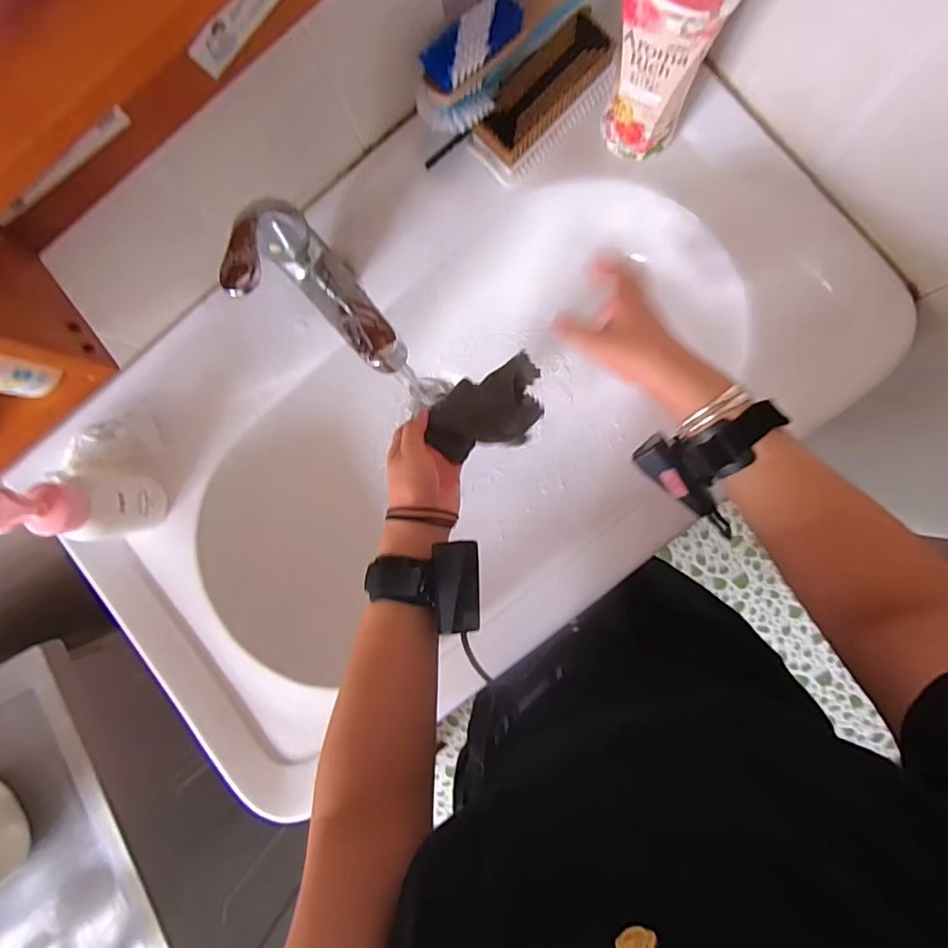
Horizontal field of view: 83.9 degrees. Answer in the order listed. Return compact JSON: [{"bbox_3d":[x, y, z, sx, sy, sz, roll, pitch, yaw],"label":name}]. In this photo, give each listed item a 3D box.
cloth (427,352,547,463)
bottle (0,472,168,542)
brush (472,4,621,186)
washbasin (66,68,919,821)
[{"bbox_3d":[0.020,-0.062,0.527,0.122,0.102,0.068,-33,86,4],"label":"cloth"},{"bbox_3d":[-0.360,0.030,0.483,0.054,0.160,0.064,-3,88,6],"label":"bottle"},{"bbox_3d":[0.065,-0.354,0.502,0.144,0.044,0.066,-38,85,4],"label":"brush"},{"bbox_3d":[-0.033,-0.055,0.586,0.800,0.149,0.438,-38,85,4],"label":"washbasin"}]

